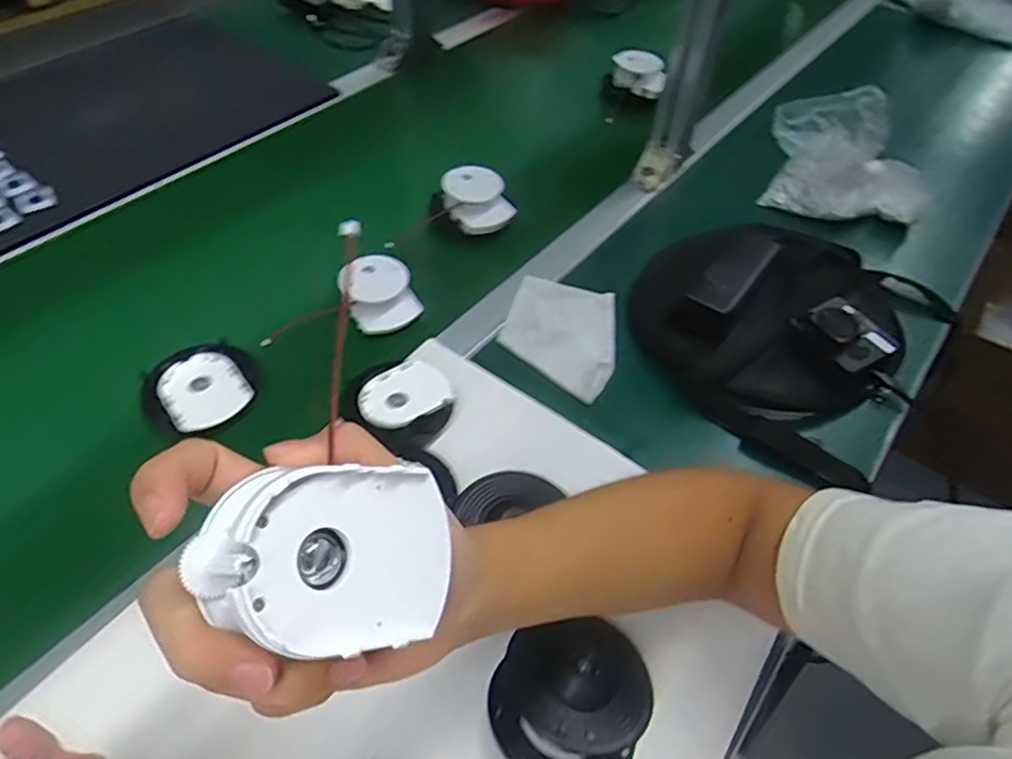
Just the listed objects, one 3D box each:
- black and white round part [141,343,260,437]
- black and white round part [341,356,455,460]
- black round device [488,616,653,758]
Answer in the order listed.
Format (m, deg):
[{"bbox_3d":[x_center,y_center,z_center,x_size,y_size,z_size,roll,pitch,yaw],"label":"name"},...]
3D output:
[{"bbox_3d":[-0.263,0.005,0.556,0.096,0.014,0.089,2,51,-2],"label":"black and white round part"},{"bbox_3d":[-0.087,0.017,0.559,0.082,0.022,0.083,32,56,21],"label":"black and white round part"},{"bbox_3d":[0.043,0.198,0.411,0.092,0.031,0.101,2,51,-2],"label":"black round device"}]

